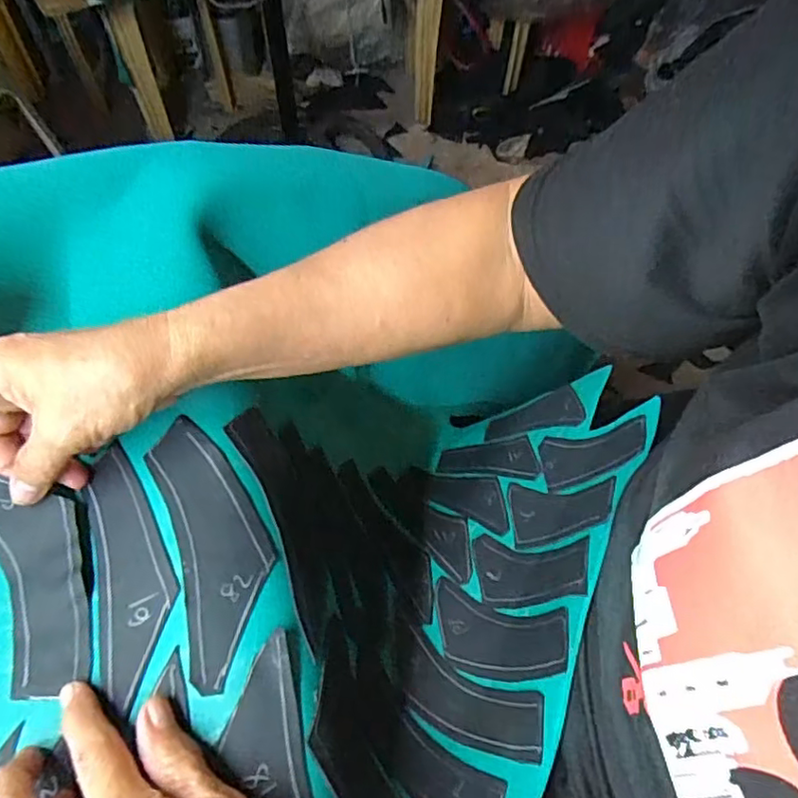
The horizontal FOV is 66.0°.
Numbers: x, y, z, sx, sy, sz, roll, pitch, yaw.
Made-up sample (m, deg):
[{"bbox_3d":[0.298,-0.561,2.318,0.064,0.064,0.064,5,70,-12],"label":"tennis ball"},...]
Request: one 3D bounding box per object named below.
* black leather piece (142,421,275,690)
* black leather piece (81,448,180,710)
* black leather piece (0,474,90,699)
[{"bbox_3d":[-0.095,0.071,0.318,0.047,0.007,0.137,-16,63,-15],"label":"black leather piece"},{"bbox_3d":[-0.138,0.083,0.315,0.042,0.004,0.131,-23,59,1],"label":"black leather piece"},{"bbox_3d":[-0.187,0.082,0.312,0.049,0.013,0.128,-29,73,-18],"label":"black leather piece"}]

